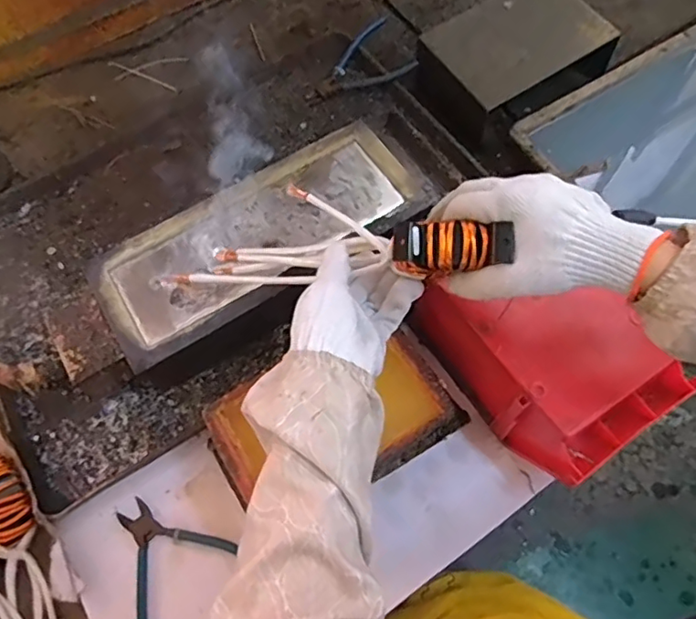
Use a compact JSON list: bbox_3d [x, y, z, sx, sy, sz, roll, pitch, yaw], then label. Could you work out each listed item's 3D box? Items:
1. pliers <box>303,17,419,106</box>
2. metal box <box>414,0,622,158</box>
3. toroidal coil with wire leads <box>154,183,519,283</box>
[{"bbox_3d":[0.007,-0.320,0.770,0.147,0.013,0.084,-32,80,0],"label":"pliers"},{"bbox_3d":[0.209,-0.322,0.743,0.219,0.079,0.146,-30,67,-11],"label":"metal box"},{"bbox_3d":[-0.018,-0.061,0.496,0.324,0.047,0.095,1,60,38],"label":"toroidal coil with wire leads"}]

